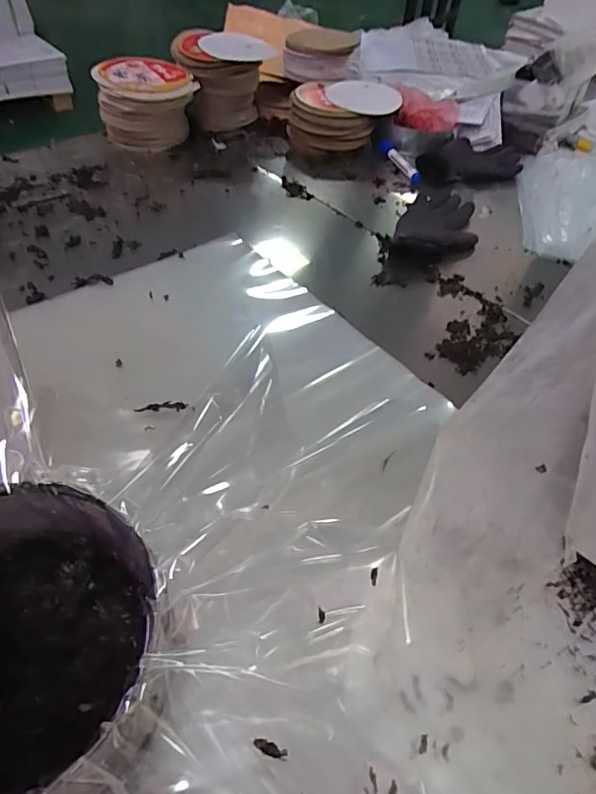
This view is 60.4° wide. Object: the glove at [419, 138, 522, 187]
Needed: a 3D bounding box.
[{"bbox_3d":[0.313,-0.424,0.930,0.222,0.036,0.104,-13,52,-15],"label":"glove"}]

